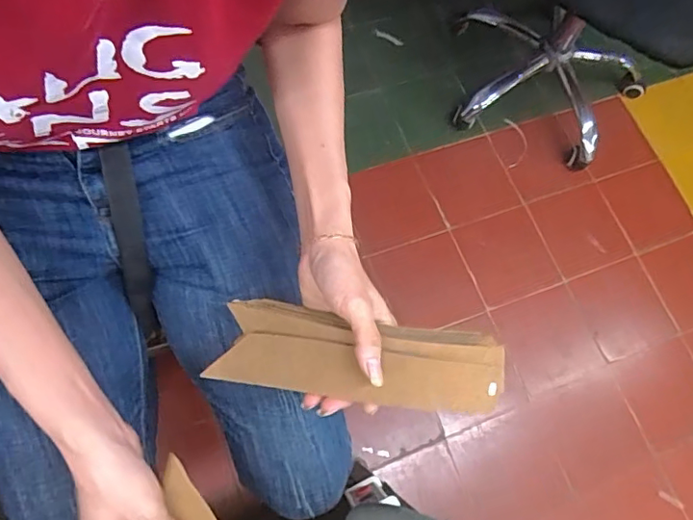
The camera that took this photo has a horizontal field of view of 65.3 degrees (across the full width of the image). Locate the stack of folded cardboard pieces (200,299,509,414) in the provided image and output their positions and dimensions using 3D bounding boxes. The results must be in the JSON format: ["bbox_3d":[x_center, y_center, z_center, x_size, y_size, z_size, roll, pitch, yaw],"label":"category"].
[{"bbox_3d":[0.008,0.073,0.419,0.224,0.040,0.068,7,67,4],"label":"stack of folded cardboard pieces"}]

